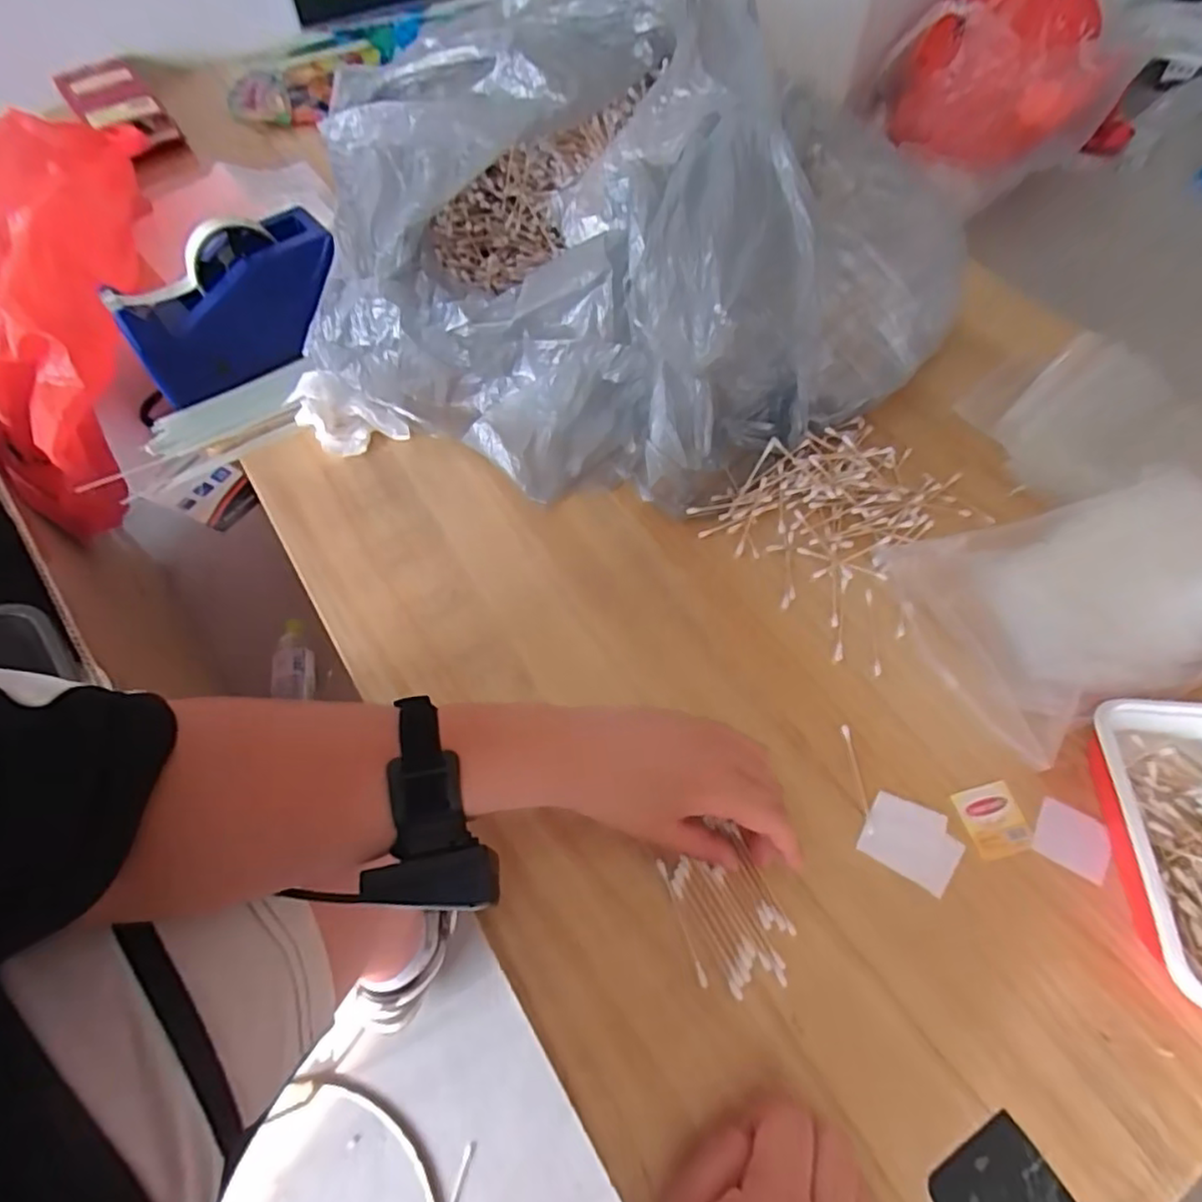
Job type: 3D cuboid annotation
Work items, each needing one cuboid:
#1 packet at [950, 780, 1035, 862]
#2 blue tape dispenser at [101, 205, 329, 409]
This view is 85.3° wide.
[{"bbox_3d":[0.254,0.142,0.421,0.039,0.004,0.043,-13,60,-6],"label":"packet"},{"bbox_3d":[-0.334,-0.269,0.607,0.199,0.108,0.083,-32,64,-17],"label":"blue tape dispenser"}]

